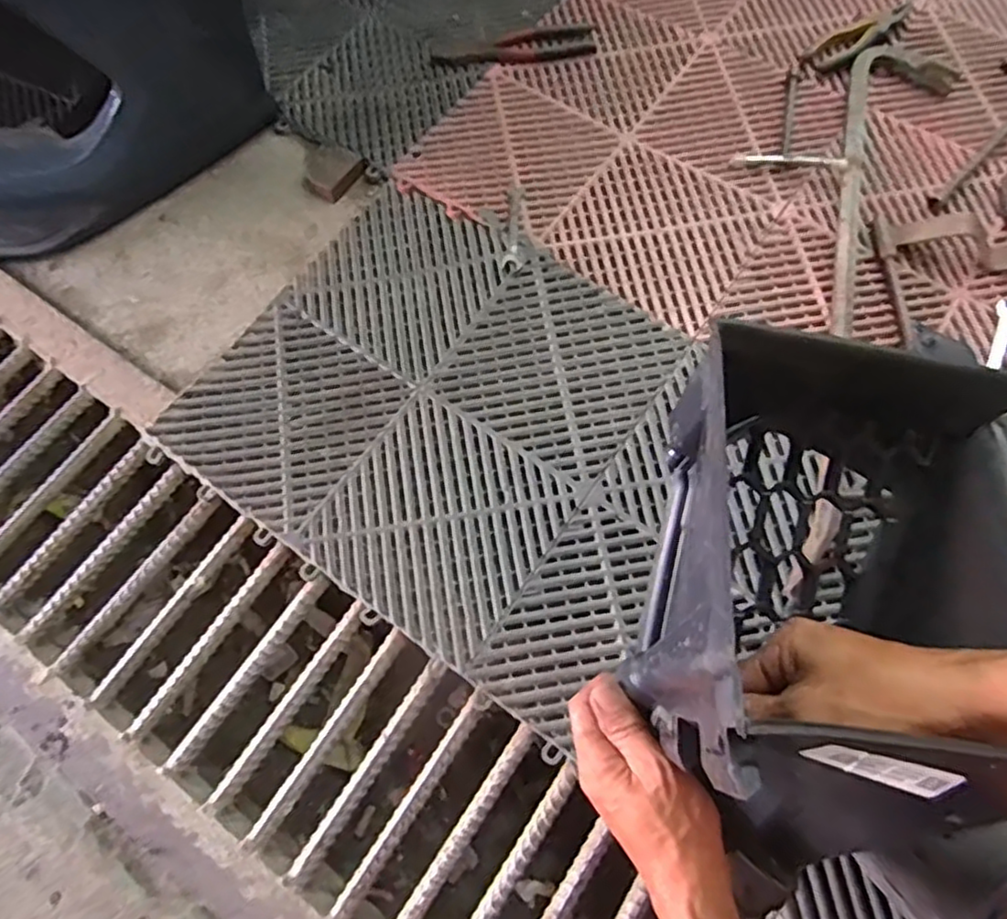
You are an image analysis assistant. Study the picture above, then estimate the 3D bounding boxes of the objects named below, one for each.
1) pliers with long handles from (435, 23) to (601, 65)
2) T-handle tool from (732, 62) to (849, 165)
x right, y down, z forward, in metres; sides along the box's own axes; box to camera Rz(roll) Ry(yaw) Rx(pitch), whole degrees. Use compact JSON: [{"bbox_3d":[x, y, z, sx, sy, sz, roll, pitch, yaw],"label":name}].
[{"bbox_3d":[0.014,-0.521,0.844,0.200,0.008,0.064,-9,68,-1],"label":"pliers with long handles"},{"bbox_3d":[0.345,-0.409,0.781,0.118,0.017,0.171,13,69,8],"label":"T-handle tool"}]

